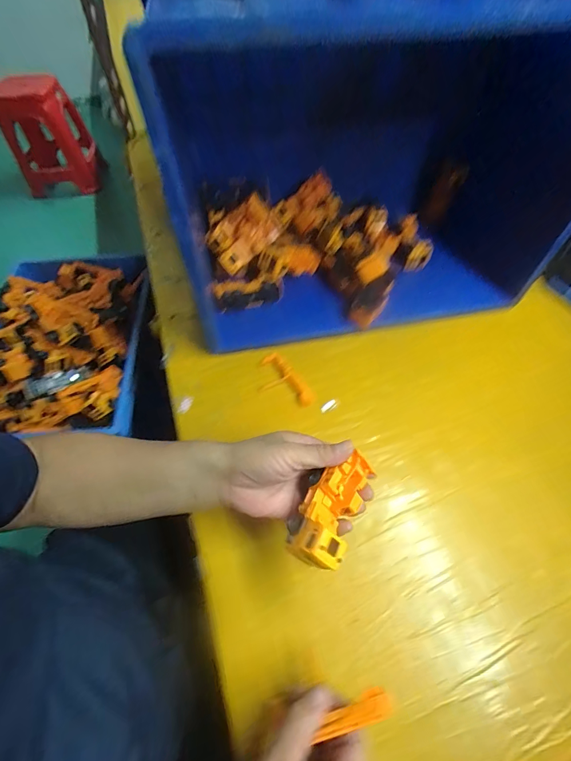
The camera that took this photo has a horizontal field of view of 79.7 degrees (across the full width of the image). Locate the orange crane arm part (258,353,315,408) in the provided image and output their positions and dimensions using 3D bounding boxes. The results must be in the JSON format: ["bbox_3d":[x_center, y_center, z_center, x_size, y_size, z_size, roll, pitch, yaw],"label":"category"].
[{"bbox_3d":[-0.006,0.004,0.483,0.055,0.010,0.099,-33,63,-18],"label":"orange crane arm part"}]

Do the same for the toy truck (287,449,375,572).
[{"bbox_3d":[0.041,0.112,0.306,0.050,0.034,0.100,26,55,17],"label":"toy truck"}]

